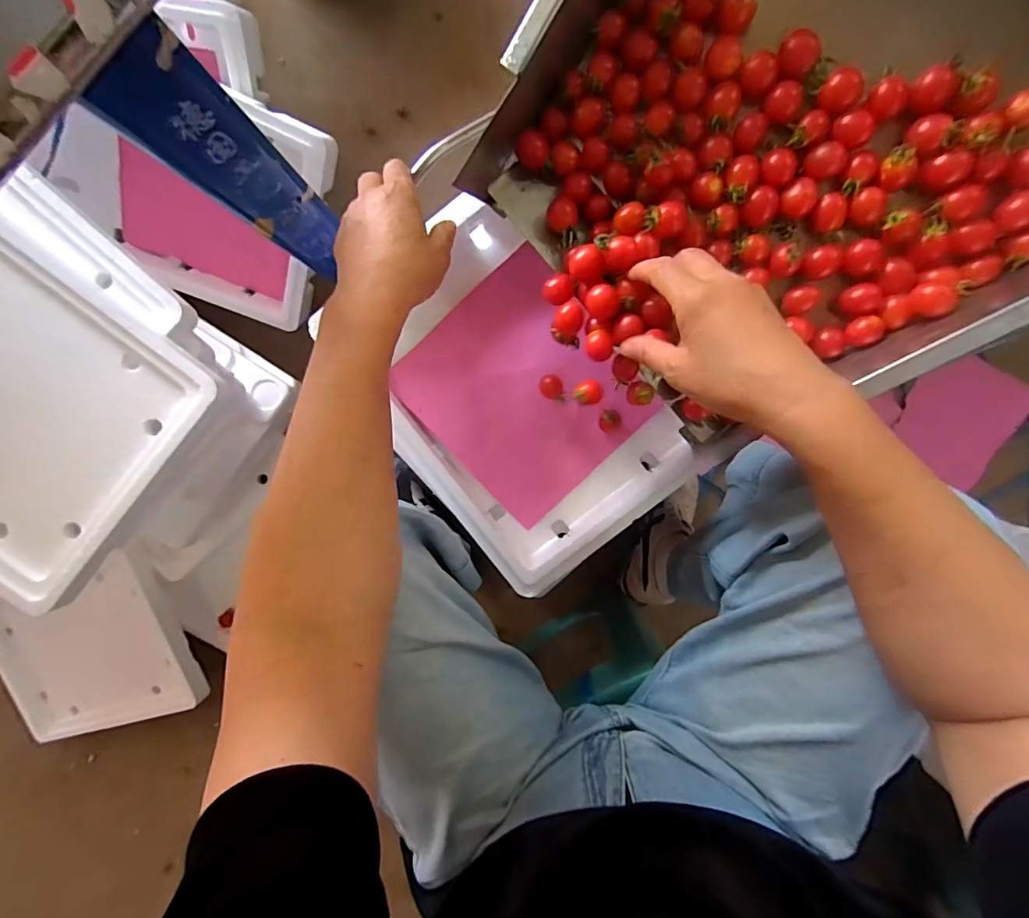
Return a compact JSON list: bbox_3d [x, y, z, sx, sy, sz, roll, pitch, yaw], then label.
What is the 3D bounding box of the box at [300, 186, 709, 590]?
[{"bbox_3d":[0.001,-0.056,0.470,0.240,0.059,0.325,-43,94,1],"label":"box"}]

